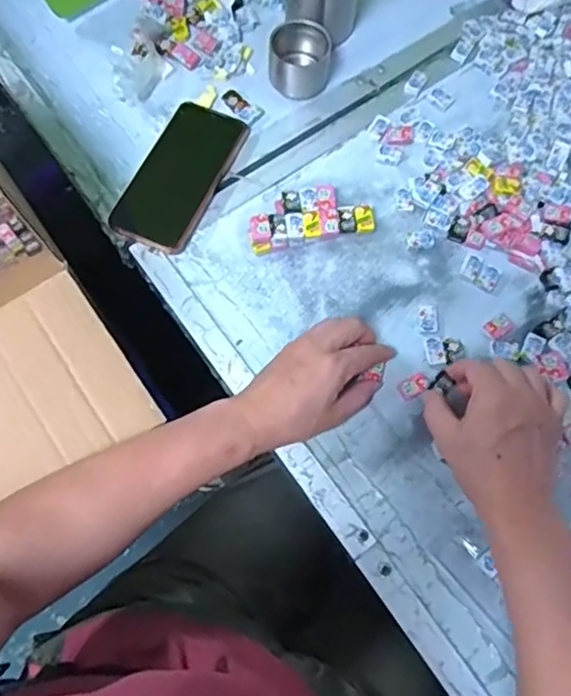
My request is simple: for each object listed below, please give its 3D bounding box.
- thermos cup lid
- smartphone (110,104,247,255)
[{"bbox_3d":[0.017,-0.302,0.626,0.064,0.051,0.055,4,71,1],"label":"thermos cup lid"},{"bbox_3d":[-0.104,-0.175,0.605,0.079,0.012,0.164,25,73,8],"label":"smartphone"}]

